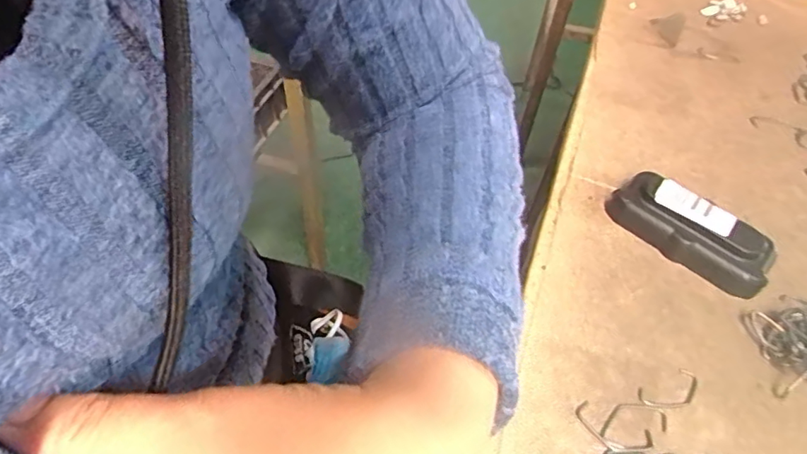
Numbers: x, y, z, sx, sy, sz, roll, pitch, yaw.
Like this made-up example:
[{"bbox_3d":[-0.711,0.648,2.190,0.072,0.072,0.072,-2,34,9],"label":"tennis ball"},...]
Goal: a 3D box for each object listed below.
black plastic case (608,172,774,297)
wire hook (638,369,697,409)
[{"bbox_3d":[0.201,0.000,0.369,0.108,0.033,0.043,35,58,22],"label":"black plastic case"},{"bbox_3d":[0.157,0.098,0.311,0.040,0.004,0.018,-18,55,-17],"label":"wire hook"}]

